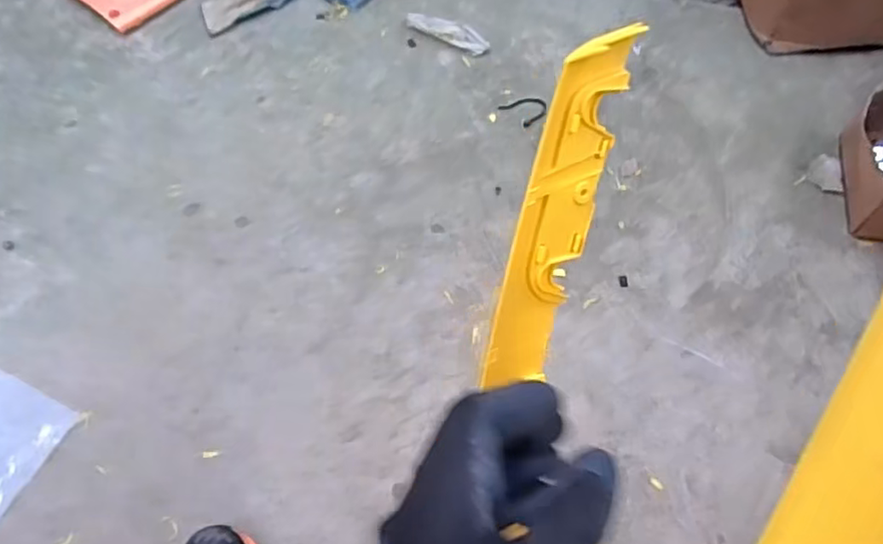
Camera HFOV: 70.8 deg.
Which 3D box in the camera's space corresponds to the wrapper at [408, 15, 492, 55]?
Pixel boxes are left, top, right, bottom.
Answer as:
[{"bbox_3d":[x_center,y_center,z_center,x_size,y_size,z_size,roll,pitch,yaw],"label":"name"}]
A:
[{"bbox_3d":[0.016,-0.434,1.120,0.170,0.007,0.054,32,68,18],"label":"wrapper"}]

